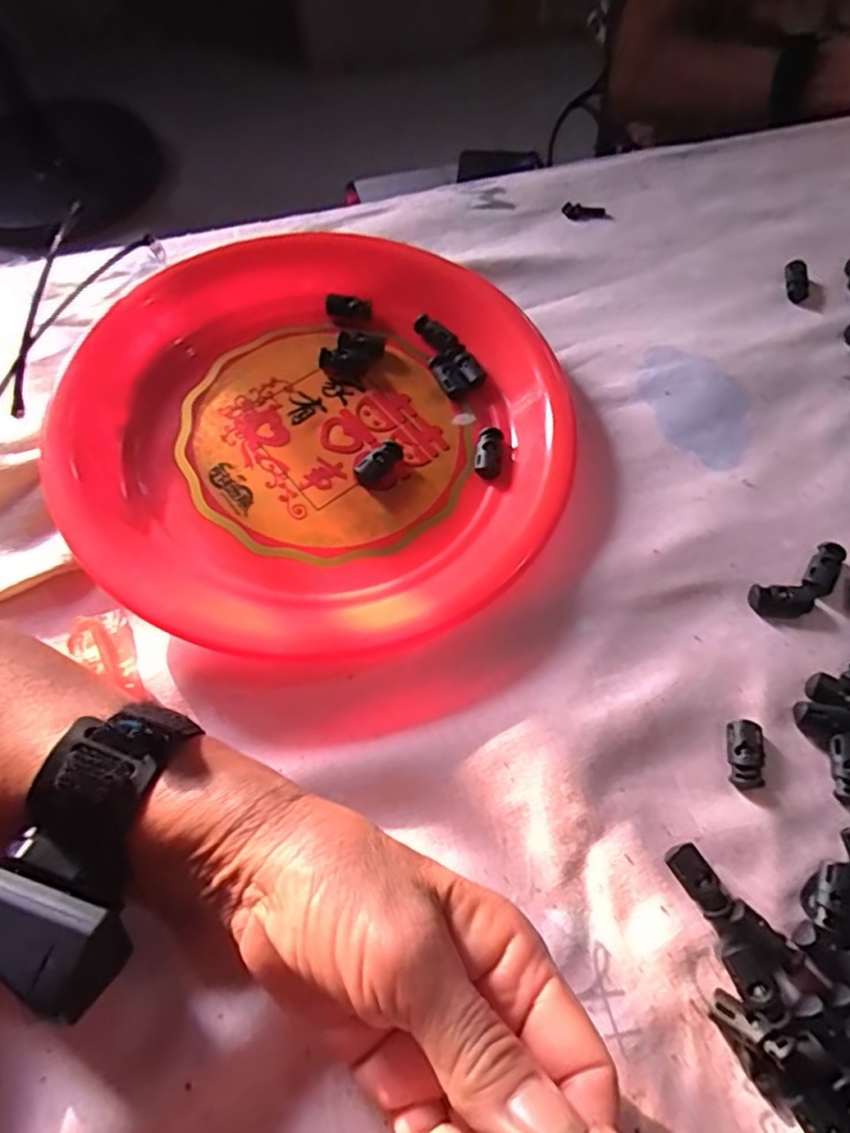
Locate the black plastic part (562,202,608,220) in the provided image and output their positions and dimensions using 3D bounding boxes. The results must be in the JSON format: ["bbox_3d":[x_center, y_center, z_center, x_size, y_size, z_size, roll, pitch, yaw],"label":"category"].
[{"bbox_3d":[0.111,-0.247,0.433,0.030,0.004,0.011,1,67,2],"label":"black plastic part"}]

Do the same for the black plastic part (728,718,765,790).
[{"bbox_3d":[0.139,0.081,0.269,0.014,0.007,0.028,7,65,3],"label":"black plastic part"}]

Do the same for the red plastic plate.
[{"bbox_3d":[-0.056,-0.080,0.326,0.249,0.034,0.248,0,65,0],"label":"red plastic plate"}]

